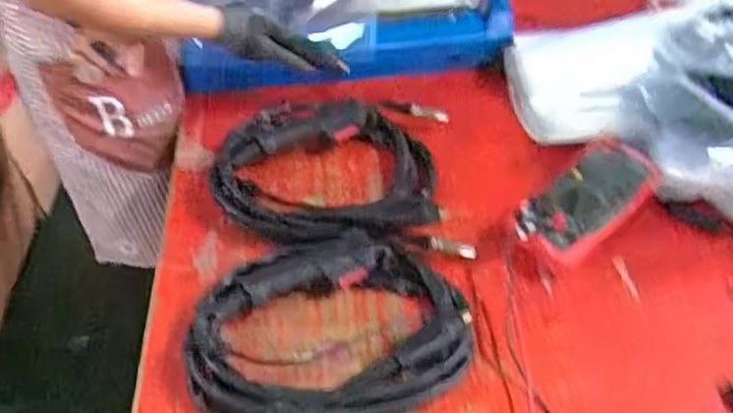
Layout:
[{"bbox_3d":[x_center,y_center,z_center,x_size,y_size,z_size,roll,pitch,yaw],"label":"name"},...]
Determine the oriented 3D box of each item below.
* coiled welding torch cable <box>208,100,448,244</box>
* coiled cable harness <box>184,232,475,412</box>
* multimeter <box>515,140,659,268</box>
[{"bbox_3d":[-0.048,-0.051,0.836,0.309,0.039,0.253,-3,46,-1],"label":"coiled welding torch cable"},{"bbox_3d":[-0.036,0.124,0.672,0.296,0.046,0.225,-3,46,-1],"label":"coiled cable harness"},{"bbox_3d":[0.260,-0.003,0.763,0.203,0.065,0.099,-35,54,-28],"label":"multimeter"}]

